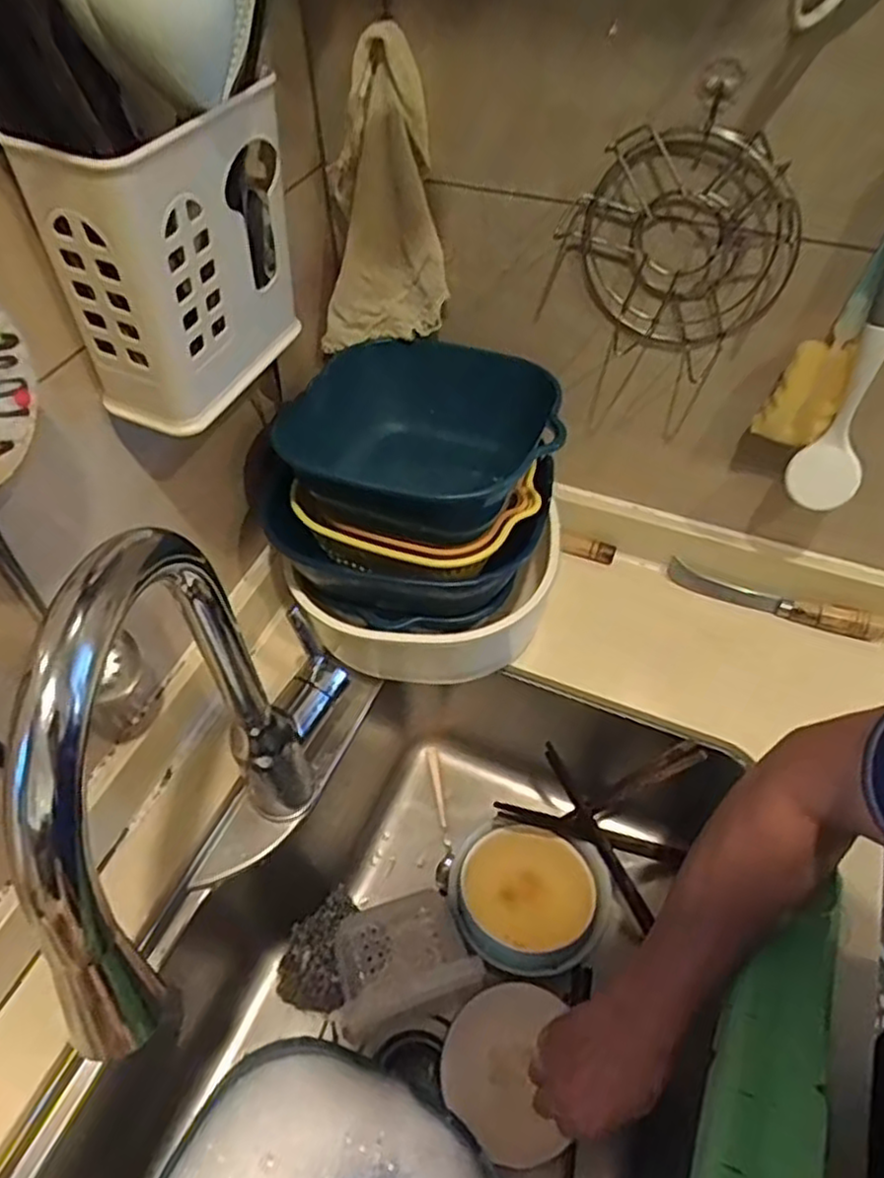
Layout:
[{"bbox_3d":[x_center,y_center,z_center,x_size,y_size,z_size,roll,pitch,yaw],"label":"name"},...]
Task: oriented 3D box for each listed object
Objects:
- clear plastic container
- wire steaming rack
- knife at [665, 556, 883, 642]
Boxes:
[{"bbox_3d":[-0.038,0.319,0.616,0.119,0.046,0.094,-19,53,-14],"label":"clear plastic container"},{"bbox_3d":[0.177,-0.256,0.540,0.161,0.159,0.045,24,55,19],"label":"wire steaming rack"},{"bbox_3d":[0.328,0.012,0.712,0.205,0.030,0.018,20,54,16],"label":"knife"}]

